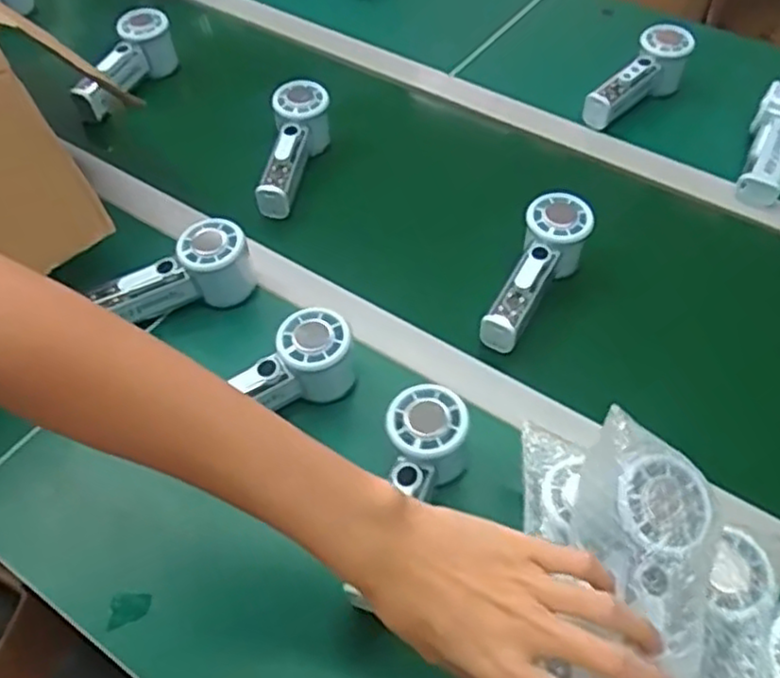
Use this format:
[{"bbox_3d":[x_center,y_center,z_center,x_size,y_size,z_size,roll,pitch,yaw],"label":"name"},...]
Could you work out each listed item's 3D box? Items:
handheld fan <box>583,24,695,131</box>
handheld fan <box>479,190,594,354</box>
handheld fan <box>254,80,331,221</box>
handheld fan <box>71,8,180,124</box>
[{"bbox_3d":[0.278,-0.292,0.807,0.159,0.061,0.052,-40,61,-10],"label":"handheld fan"},{"bbox_3d":[0.126,-0.056,0.634,0.053,0.052,0.156,27,71,19],"label":"handheld fan"},{"bbox_3d":[-0.103,-0.194,0.745,0.049,0.058,0.154,11,68,7],"label":"handheld fan"},{"bbox_3d":[-0.312,-0.315,0.834,0.049,0.073,0.149,25,69,18],"label":"handheld fan"}]

